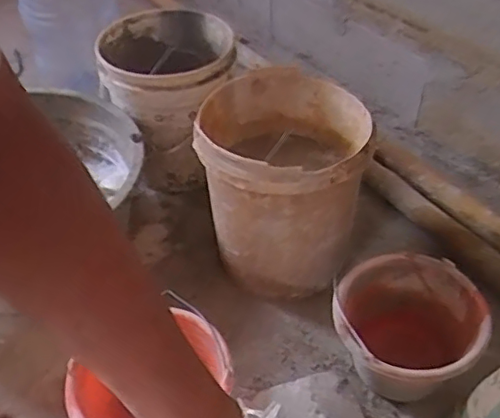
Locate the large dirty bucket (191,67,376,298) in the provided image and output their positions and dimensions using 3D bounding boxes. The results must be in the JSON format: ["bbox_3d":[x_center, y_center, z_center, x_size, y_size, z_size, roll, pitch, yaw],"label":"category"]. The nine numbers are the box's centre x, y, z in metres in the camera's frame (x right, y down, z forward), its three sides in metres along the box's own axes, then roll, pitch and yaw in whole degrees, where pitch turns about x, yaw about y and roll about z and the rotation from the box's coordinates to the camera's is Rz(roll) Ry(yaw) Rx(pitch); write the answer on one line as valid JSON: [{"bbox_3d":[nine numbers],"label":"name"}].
[{"bbox_3d":[0.058,-0.042,1.088,0.295,0.317,0.287,-1,44,1],"label":"large dirty bucket"}]

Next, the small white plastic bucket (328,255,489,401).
[{"bbox_3d":[0.249,0.203,0.943,0.228,0.155,0.212,-1,44,1],"label":"small white plastic bucket"}]

